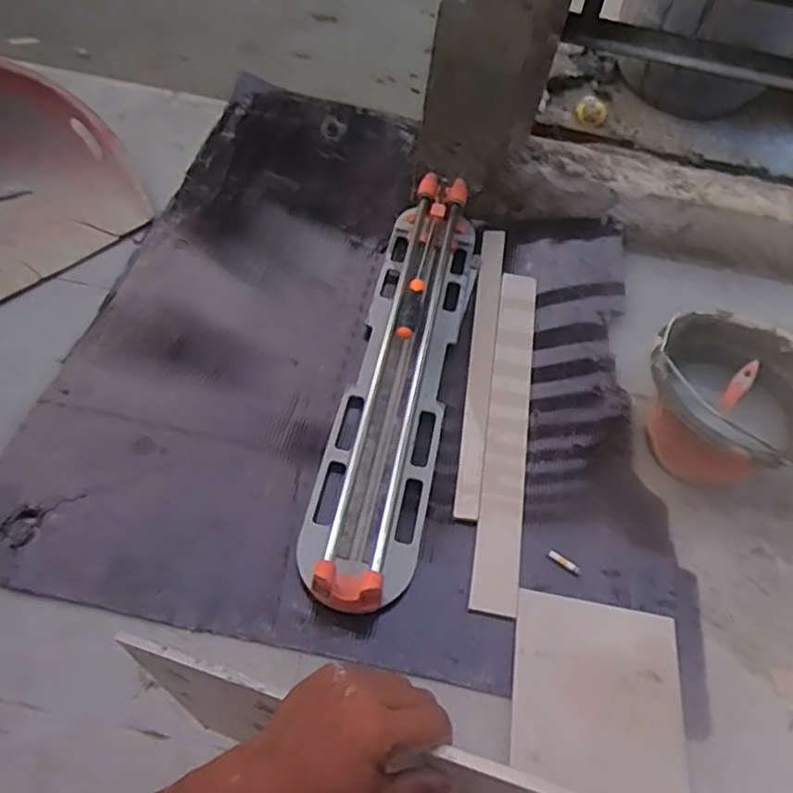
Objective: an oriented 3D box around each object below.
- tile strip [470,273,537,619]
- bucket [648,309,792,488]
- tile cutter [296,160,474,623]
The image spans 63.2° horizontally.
[{"bbox_3d":[0.168,0.032,0.962,0.064,0.012,0.594,13,55,-2],"label":"tile strip"},{"bbox_3d":[0.463,0.026,0.912,0.252,0.169,0.236,3,55,-5],"label":"bucket"},{"bbox_3d":[0.011,-0.059,0.949,0.150,0.089,0.745,13,54,2],"label":"tile cutter"}]

